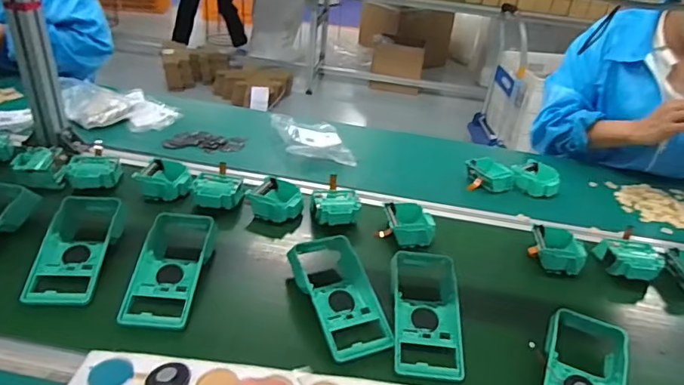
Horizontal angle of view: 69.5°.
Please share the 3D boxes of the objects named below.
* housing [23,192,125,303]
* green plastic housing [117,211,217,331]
[{"bbox_3d":[-0.357,0.070,0.684,0.092,0.056,0.208,1,32,-7],"label":"housing"},{"bbox_3d":[-0.223,0.093,0.662,0.088,0.045,0.197,4,32,-2],"label":"green plastic housing"}]

